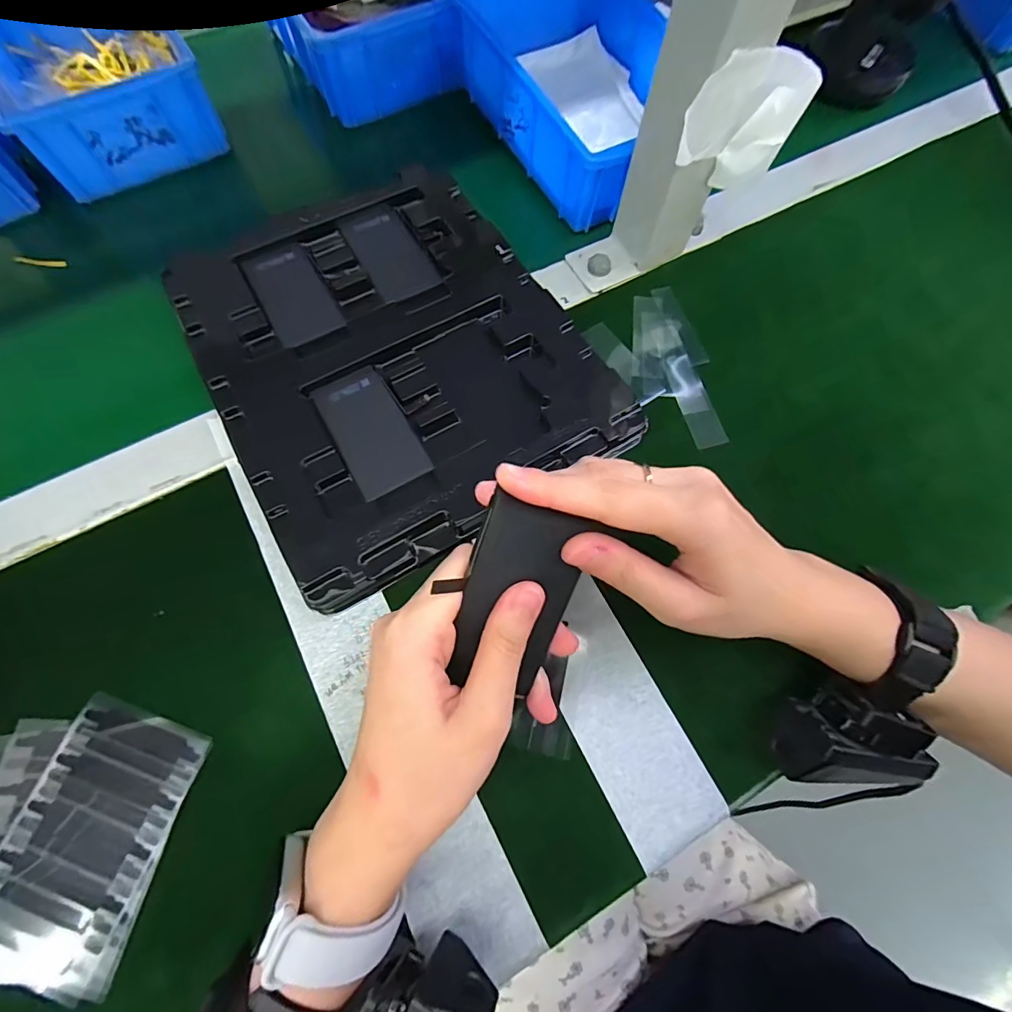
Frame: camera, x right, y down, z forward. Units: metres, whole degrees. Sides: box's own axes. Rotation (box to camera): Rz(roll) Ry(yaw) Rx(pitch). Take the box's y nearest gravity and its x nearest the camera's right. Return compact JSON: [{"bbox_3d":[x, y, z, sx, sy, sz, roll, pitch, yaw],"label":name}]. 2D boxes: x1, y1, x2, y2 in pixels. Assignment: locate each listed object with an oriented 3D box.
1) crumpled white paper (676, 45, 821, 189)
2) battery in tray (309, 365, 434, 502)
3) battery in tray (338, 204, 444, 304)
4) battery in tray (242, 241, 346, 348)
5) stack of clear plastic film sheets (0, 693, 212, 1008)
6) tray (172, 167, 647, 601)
[{"bbox_3d":[0.125,-0.209,0.259,0.063,0.061,0.020,-10,71,-4],"label":"crumpled white paper"},{"bbox_3d":[-0.082,-0.046,0.286,0.044,0.005,0.085,-29,74,-10],"label":"battery in tray"},{"bbox_3d":[-0.084,-0.183,0.336,0.043,0.006,0.091,-27,74,-10],"label":"battery in tray"},{"bbox_3d":[-0.147,-0.148,0.324,0.044,0.004,0.087,-28,74,-10],"label":"battery in tray"},{"bbox_3d":[-0.216,0.158,0.227,0.103,0.004,0.116,13,71,4],"label":"stack of clear plastic film sheets"},{"bbox_3d":[-0.077,-0.103,0.308,0.219,0.022,0.276,-29,74,-10],"label":"tray"}]

